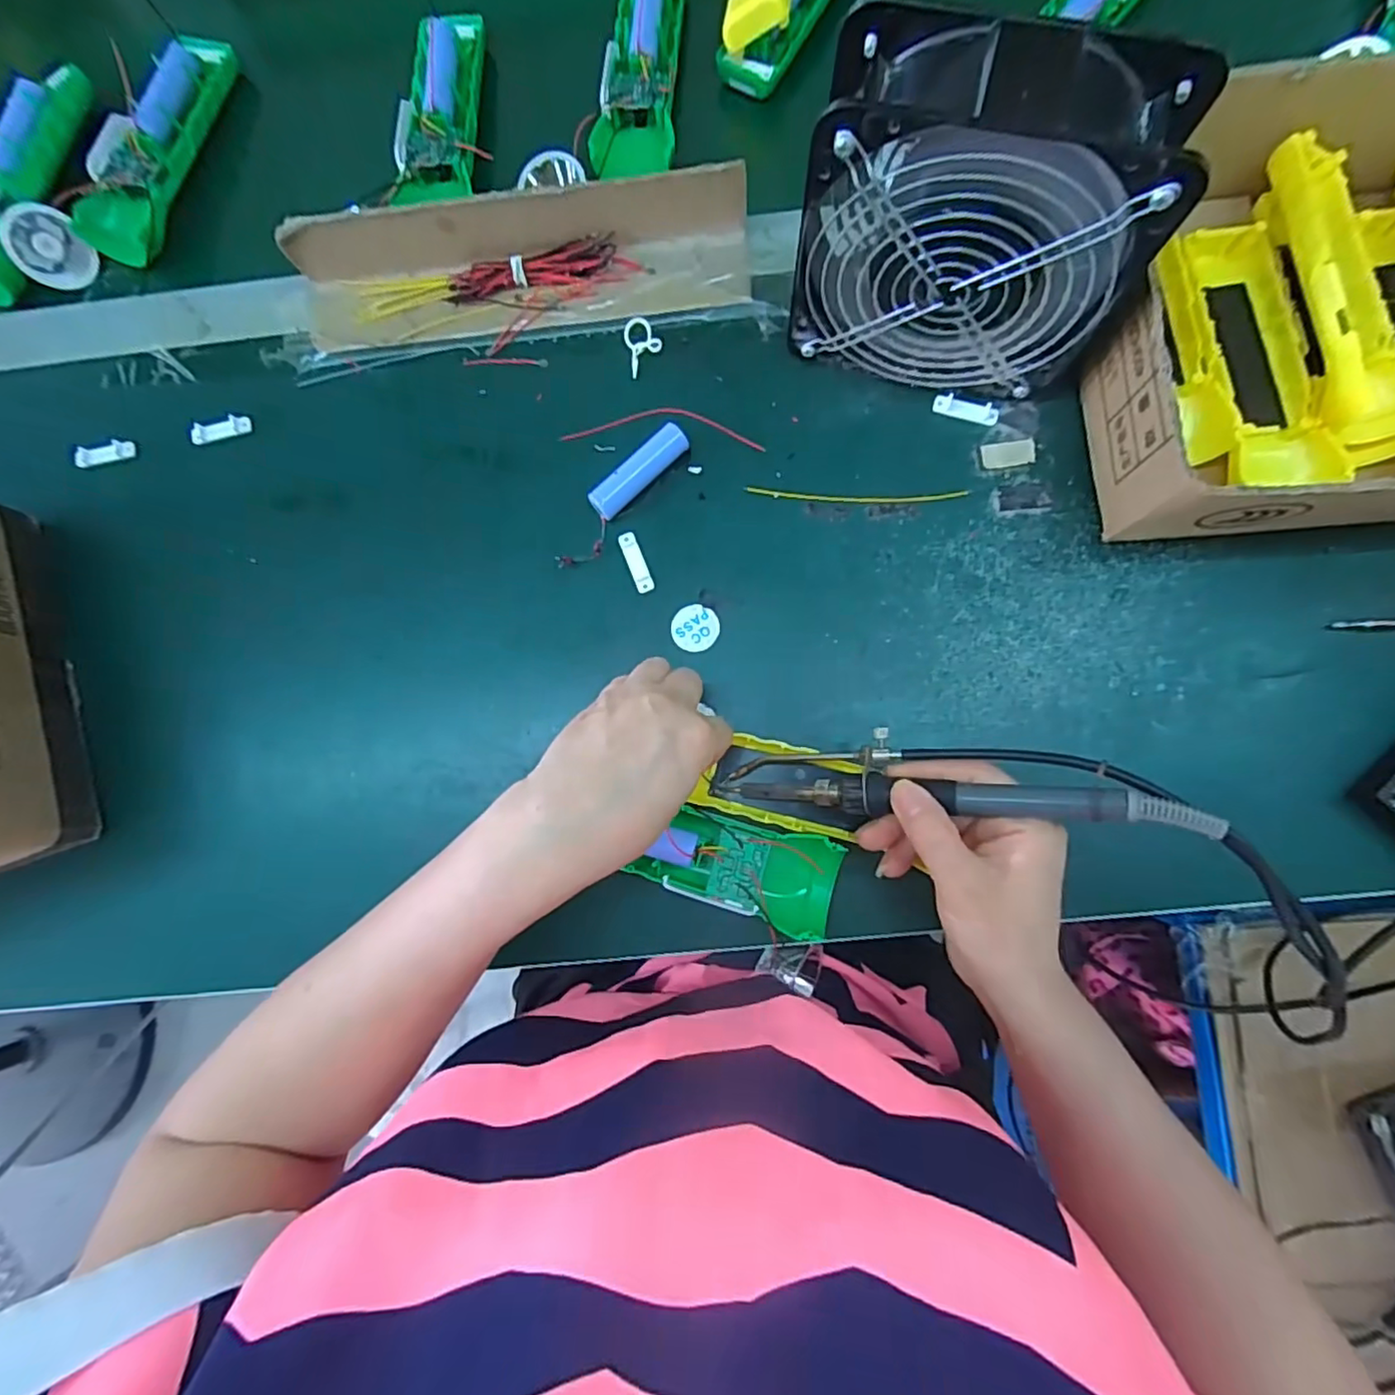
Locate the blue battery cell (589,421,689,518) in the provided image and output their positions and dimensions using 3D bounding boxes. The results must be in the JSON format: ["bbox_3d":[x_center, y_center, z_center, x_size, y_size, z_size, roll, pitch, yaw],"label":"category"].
[{"bbox_3d":[-0.034,-0.131,0.377,0.065,0.015,0.020,-45,83,-2],"label":"blue battery cell"}]

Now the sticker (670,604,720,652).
[{"bbox_3d":[-0.001,-0.041,0.374,0.028,0.004,0.027,0,84,4],"label":"sticker"}]

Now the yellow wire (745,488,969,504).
[{"bbox_3d":[0.092,-0.118,0.375,0.125,0.005,0.007,2,84,4],"label":"yellow wire"}]

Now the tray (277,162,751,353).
[{"bbox_3d":[-0.110,-0.262,0.386,0.281,0.036,0.071,-7,84,3],"label":"tray"}]

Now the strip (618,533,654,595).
[{"bbox_3d":[-0.036,-0.080,0.379,0.010,0.004,0.038,-22,83,1],"label":"strip"}]

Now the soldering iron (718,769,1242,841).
[{"bbox_3d":[0.108,0.046,0.297,0.208,0.017,0.018,-2,83,30],"label":"soldering iron"}]

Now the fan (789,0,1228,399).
[{"bbox_3d":[0.132,-0.220,0.312,0.157,0.147,0.062,14,85,5],"label":"fan"}]

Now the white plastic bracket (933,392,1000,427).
[{"bbox_3d":[0.158,-0.169,0.377,0.037,0.004,0.011,18,85,6],"label":"white plastic bracket"}]

